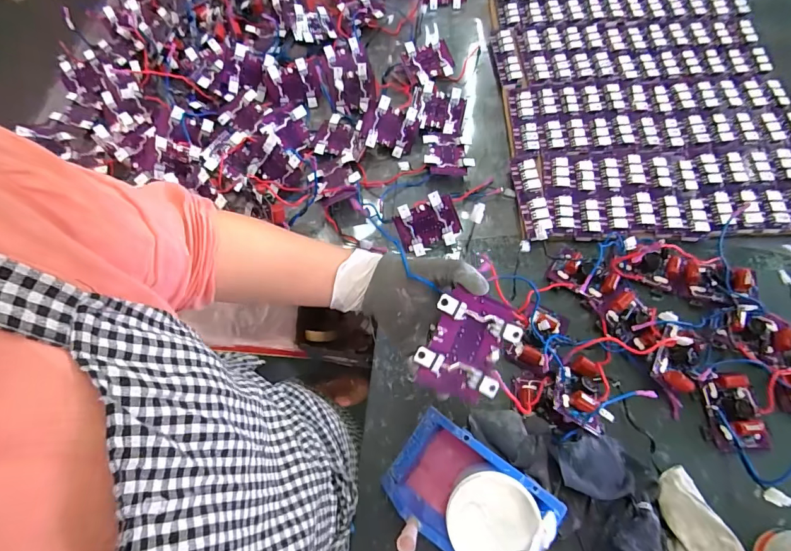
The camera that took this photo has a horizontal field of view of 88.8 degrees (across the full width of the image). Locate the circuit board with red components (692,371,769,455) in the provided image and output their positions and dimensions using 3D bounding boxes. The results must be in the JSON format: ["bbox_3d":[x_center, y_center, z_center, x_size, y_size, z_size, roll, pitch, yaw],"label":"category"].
[{"bbox_3d":[0.432,0.176,0.520,0.076,0.035,0.094,-5,66,3],"label":"circuit board with red components"}]

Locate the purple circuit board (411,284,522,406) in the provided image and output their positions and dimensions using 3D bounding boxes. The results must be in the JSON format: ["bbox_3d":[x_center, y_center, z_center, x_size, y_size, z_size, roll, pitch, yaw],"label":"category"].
[{"bbox_3d":[0.066,0.067,0.370,0.079,0.016,0.097,23,92,-2],"label":"purple circuit board"}]

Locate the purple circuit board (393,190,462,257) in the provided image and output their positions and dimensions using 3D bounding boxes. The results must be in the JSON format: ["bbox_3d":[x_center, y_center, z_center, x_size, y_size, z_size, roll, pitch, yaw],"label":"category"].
[{"bbox_3d":[0.050,-0.080,0.643,0.096,0.089,0.012,-19,24,13],"label":"purple circuit board"}]

